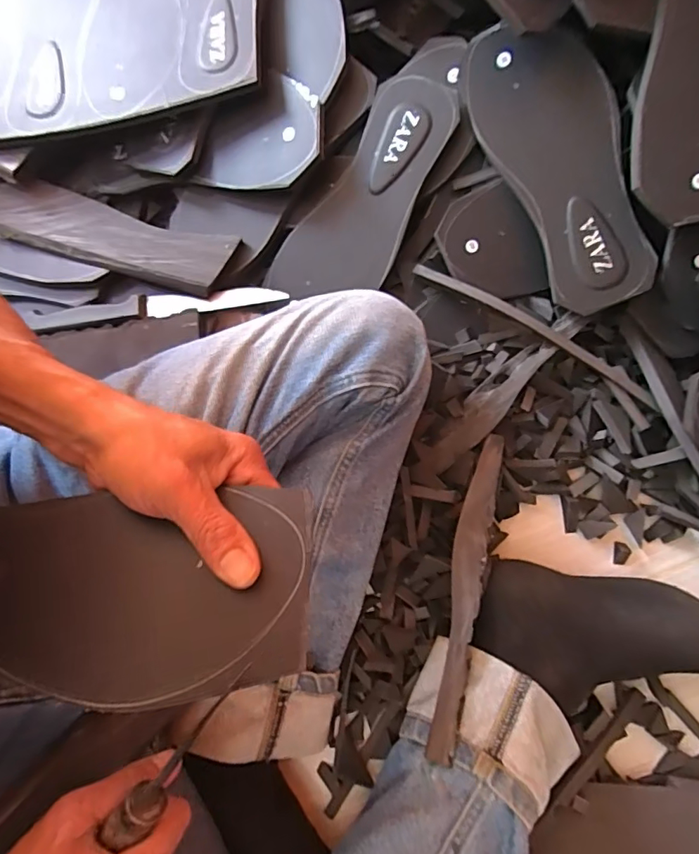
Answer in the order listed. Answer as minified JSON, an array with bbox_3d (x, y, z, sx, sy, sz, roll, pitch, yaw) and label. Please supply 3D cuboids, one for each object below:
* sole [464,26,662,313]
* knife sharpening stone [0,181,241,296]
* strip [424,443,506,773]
[{"bbox_3d":[0.178,-0.217,0.415,0.093,0.024,0.241,-25,87,21],"label":"sole"},{"bbox_3d":[-0.236,-0.187,0.487,0.250,0.021,0.062,19,79,5],"label":"knife sharpening stone"},{"bbox_3d":[0.095,0.123,0.400,0.027,0.058,0.245,14,79,4],"label":"strip"}]

